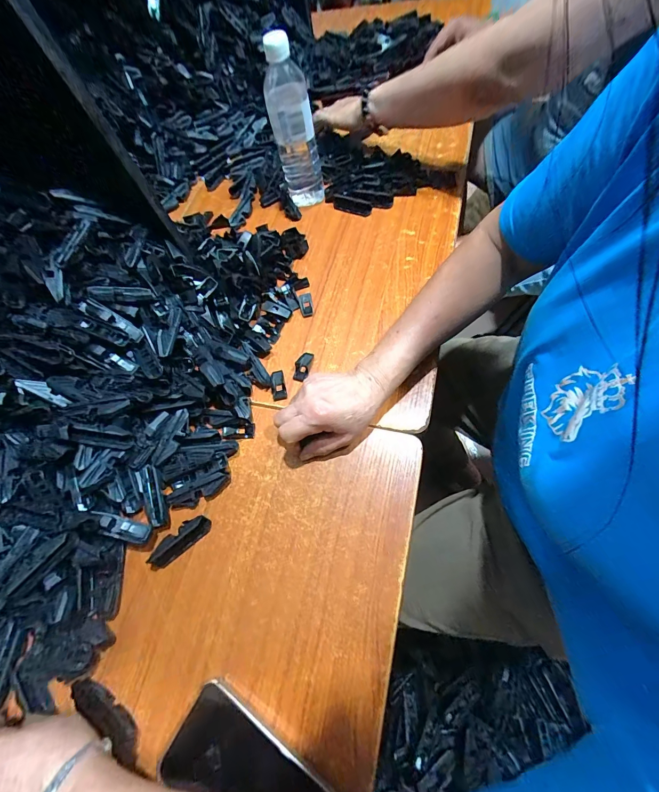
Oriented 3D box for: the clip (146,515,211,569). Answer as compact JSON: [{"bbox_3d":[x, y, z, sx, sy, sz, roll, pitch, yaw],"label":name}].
[{"bbox_3d":[-0.168,0.159,0.370,0.075,0.024,0.026,-39,65,-10],"label":"clip"}]

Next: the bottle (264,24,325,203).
[{"bbox_3d":[-0.054,-0.415,0.517,0.068,0.190,0.058,-10,64,6],"label":"bottle"}]

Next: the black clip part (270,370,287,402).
[{"bbox_3d":[-0.068,-0.014,0.441,0.018,0.008,0.043,-14,63,2],"label":"black clip part"}]

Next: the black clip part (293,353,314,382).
[{"bbox_3d":[-0.036,-0.040,0.448,0.020,0.006,0.041,11,67,14],"label":"black clip part"}]

